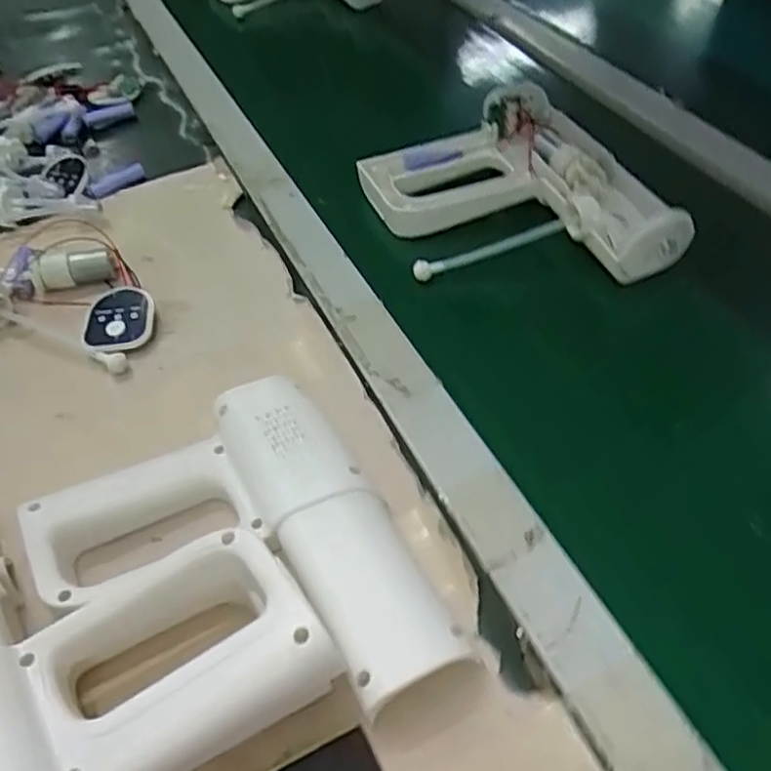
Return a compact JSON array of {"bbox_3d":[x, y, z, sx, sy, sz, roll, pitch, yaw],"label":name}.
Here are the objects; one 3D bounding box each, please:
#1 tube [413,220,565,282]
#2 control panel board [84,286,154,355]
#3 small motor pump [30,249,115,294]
[{"bbox_3d":[0.076,-0.103,0.529,0.115,0.015,0.015,-18,50,-9],"label":"tube"},{"bbox_3d":[-0.195,-0.051,0.521,0.049,0.009,0.069,-15,50,-6],"label":"control panel board"},{"bbox_3d":[-0.241,-0.092,0.549,0.065,0.020,0.025,-2,50,3],"label":"small motor pump"}]

